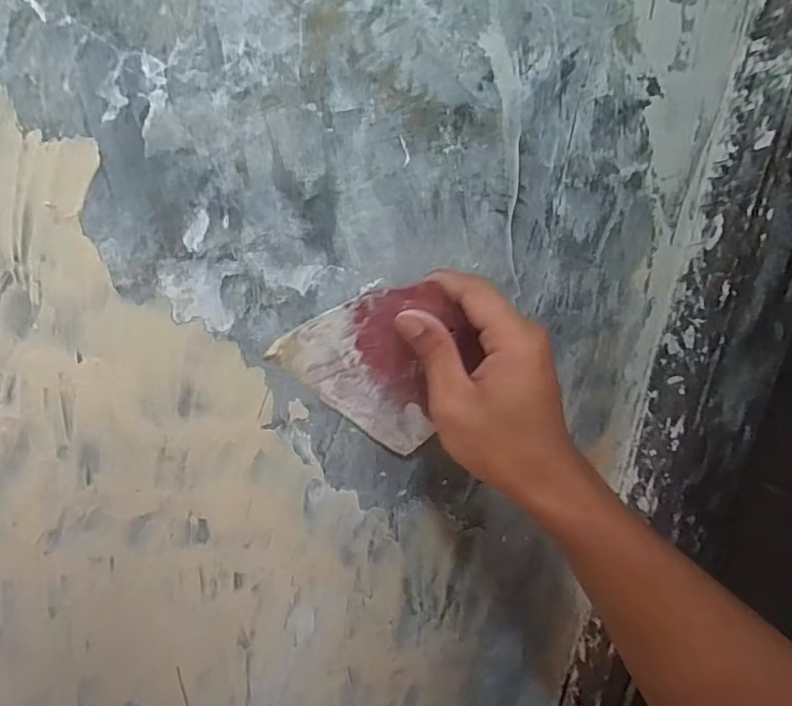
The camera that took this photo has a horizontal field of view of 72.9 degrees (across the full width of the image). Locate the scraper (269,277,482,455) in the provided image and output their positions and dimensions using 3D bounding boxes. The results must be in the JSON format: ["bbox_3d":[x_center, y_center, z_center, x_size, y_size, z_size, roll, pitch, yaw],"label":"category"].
[{"bbox_3d":[0.001,0.007,0.329,0.119,0.101,0.004,40,25,-28],"label":"scraper"}]

